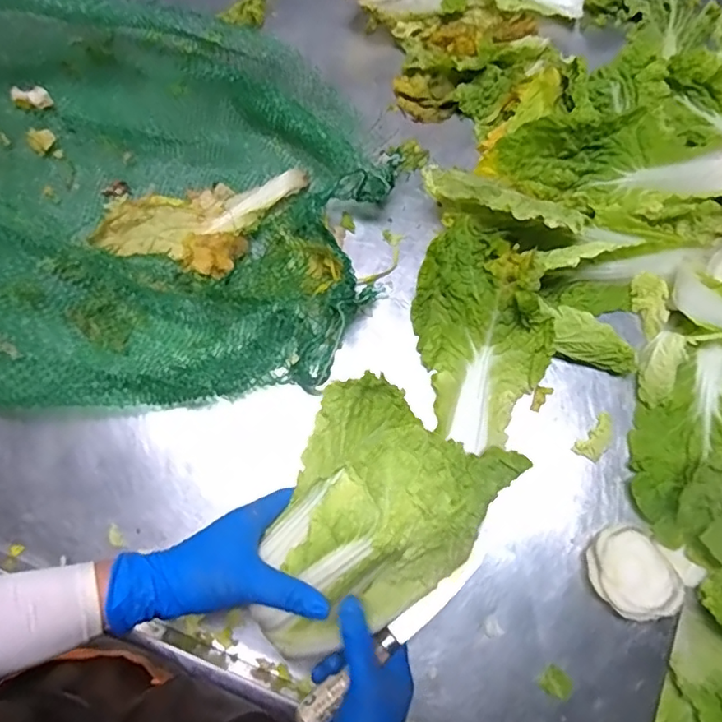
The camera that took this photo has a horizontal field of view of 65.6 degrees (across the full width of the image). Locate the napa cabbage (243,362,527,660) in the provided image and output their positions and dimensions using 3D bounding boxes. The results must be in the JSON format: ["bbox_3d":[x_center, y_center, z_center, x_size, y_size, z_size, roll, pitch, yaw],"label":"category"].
[{"bbox_3d":[0.002,0.129,0.478,0.162,0.122,0.225,35,79,8],"label":"napa cabbage"}]

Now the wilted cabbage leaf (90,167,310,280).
[{"bbox_3d":[-0.178,-0.147,0.630,0.240,0.029,0.125,-11,76,-3],"label":"wilted cabbage leaf"}]

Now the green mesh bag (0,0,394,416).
[{"bbox_3d":[-0.358,-0.214,0.574,0.731,0.212,0.501,0,76,0],"label":"green mesh bag"}]

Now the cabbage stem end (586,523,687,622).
[{"bbox_3d":[0.272,0.213,0.560,0.074,0.027,0.087,-32,78,-7],"label":"cabbage stem end"}]

